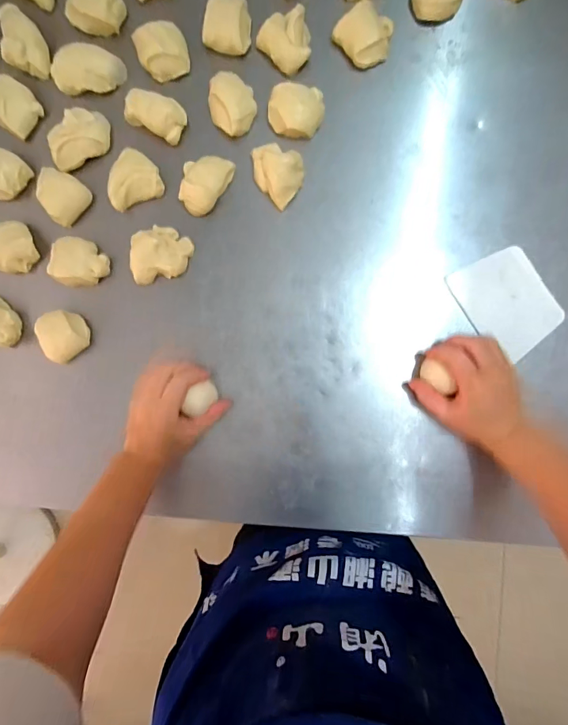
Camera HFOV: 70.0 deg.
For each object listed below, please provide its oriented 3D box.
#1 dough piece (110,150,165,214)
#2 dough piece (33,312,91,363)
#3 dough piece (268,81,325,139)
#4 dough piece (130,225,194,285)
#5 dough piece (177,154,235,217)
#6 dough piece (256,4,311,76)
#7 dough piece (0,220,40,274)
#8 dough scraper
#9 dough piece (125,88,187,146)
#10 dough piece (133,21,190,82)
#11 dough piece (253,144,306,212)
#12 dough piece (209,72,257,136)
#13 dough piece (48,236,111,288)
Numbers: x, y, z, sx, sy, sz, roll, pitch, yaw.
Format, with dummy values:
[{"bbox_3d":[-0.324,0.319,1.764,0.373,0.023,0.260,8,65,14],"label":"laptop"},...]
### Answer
[{"bbox_3d":[-0.188,-0.226,0.503,0.070,0.038,0.059,-23,89,2],"label":"dough piece"},{"bbox_3d":[-0.268,-0.034,0.502,0.051,0.038,0.055,0,90,3],"label":"dough piece"},{"bbox_3d":[0.014,-0.301,0.488,0.065,0.032,0.051,4,90,3],"label":"dough piece"},{"bbox_3d":[-0.151,-0.135,0.500,0.072,0.032,0.062,-14,89,3],"label":"dough piece"},{"bbox_3d":[-0.098,-0.219,0.497,0.053,0.028,0.073,28,91,3],"label":"dough piece"},{"bbox_3d":[0.006,-0.389,0.491,0.062,0.029,0.059,0,90,3],"label":"dough piece"},{"bbox_3d":[-0.341,-0.143,0.509,0.063,0.034,0.060,-6,89,3],"label":"dough piece"},{"bbox_3d":[0.270,-0.074,0.491,0.091,0.011,0.123,-35,88,2],"label":"dough scraper"},{"bbox_3d":[-0.156,-0.305,0.499,0.073,0.037,0.046,24,91,3],"label":"dough piece"},{"bbox_3d":[-0.149,-0.381,0.494,0.061,0.036,0.054,-14,89,3],"label":"dough piece"},{"bbox_3d":[-0.008,-0.232,0.492,0.055,0.032,0.070,-42,88,2],"label":"dough piece"},{"bbox_3d":[-0.063,-0.316,0.495,0.054,0.030,0.073,-10,89,3],"label":"dough piece"},{"bbox_3d":[-0.254,-0.123,0.506,0.065,0.032,0.060,0,90,3],"label":"dough piece"}]

